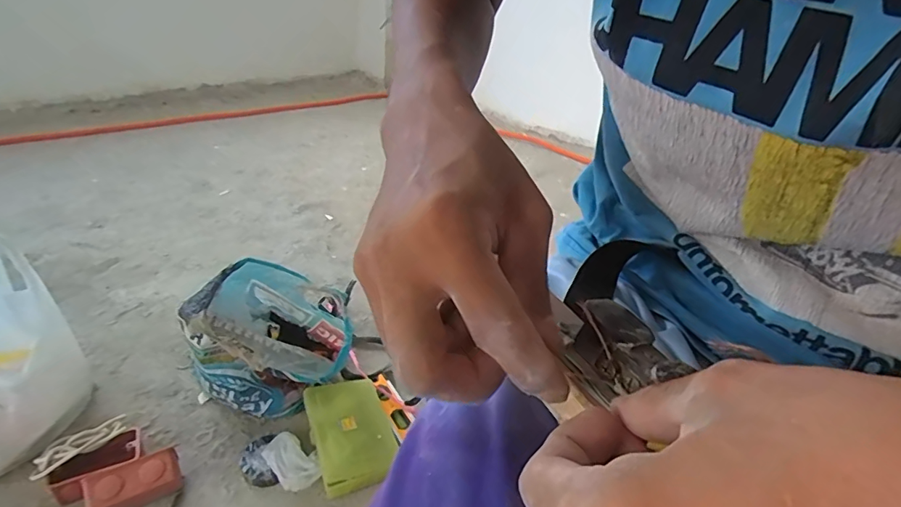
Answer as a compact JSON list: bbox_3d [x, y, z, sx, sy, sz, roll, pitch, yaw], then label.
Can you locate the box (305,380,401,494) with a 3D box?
[{"bbox_3d":[-0.154,0.278,0.727,0.114,0.062,0.170,-10,34,-25],"label":"box"}]

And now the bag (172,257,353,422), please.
[{"bbox_3d":[-0.280,0.142,0.725,0.215,0.278,0.207,-10,34,-25],"label":"bag"}]

